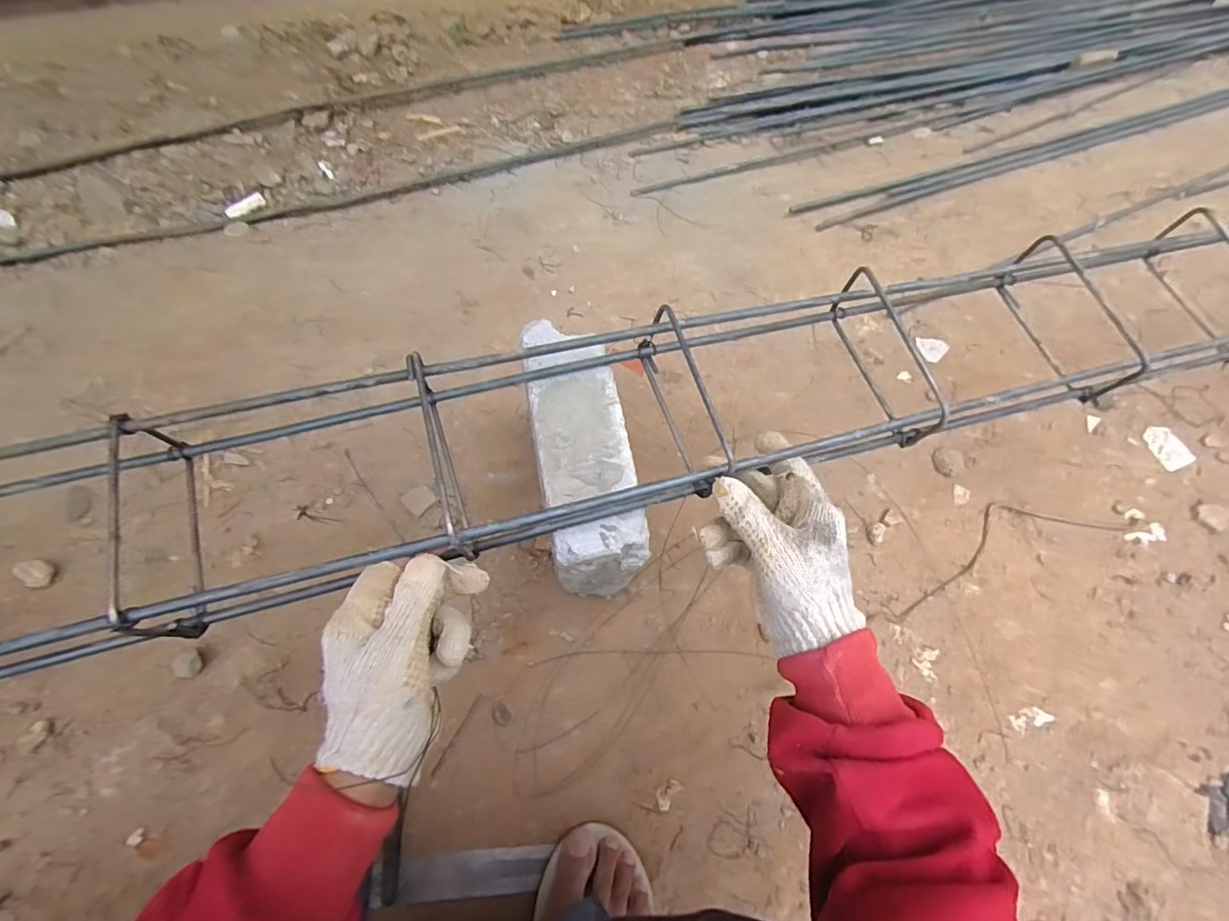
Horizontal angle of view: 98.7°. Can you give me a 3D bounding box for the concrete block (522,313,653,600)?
[{"bbox_3d":[-0.038,0.015,0.527,0.083,0.218,0.220,-11,66,-9],"label":"concrete block"}]

